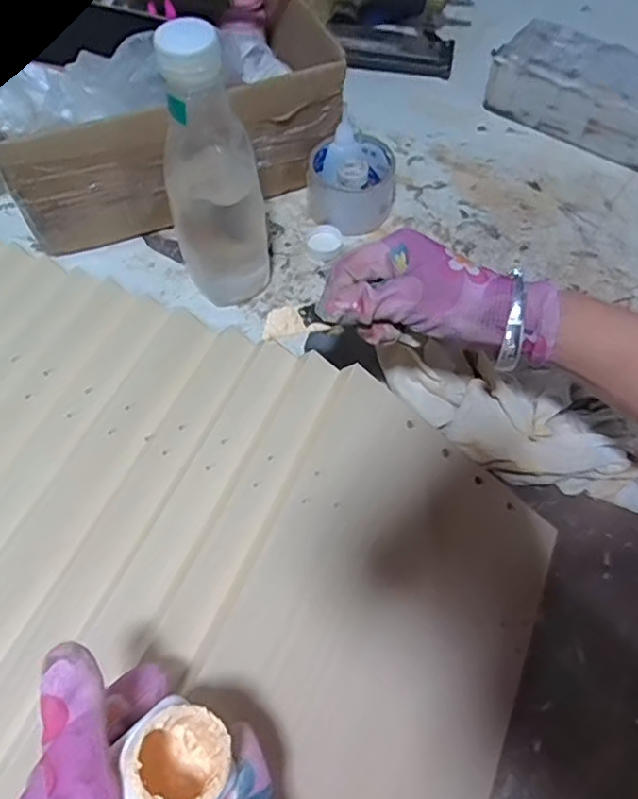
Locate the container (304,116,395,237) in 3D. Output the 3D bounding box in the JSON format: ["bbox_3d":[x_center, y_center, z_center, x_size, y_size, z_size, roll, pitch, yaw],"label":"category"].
[{"bbox_3d":[0.032,-0.215,0.581,0.085,0.063,0.088,1,58,0],"label":"container"}]

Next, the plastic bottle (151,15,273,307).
[{"bbox_3d":[-0.079,-0.165,0.450,0.069,0.218,0.058,-4,59,-3],"label":"plastic bottle"}]

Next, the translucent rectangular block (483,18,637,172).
[{"bbox_3d":[0.293,-0.330,0.639,0.209,0.073,0.082,33,64,18],"label":"translucent rectangular block"}]

